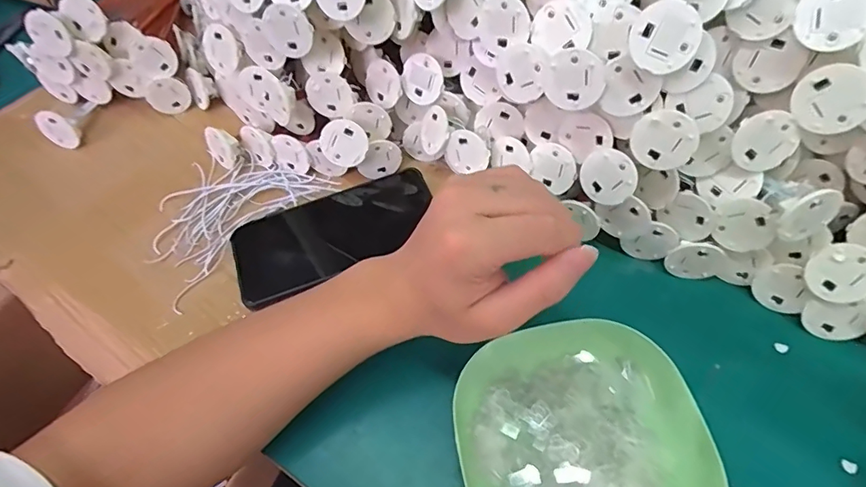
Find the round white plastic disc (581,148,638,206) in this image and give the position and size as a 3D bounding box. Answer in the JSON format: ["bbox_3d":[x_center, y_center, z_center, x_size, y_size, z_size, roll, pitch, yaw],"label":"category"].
[{"bbox_3d":[0.121,-0.046,0.338,0.037,0.037,0.004,34,36,25],"label":"round white plastic disc"}]

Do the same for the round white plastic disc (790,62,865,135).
[{"bbox_3d":[0.232,-0.083,0.283,0.004,0.038,0.038,-25,55,-35],"label":"round white plastic disc"}]

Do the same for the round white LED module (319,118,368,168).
[{"bbox_3d":[-0.072,-0.081,0.396,0.036,0.038,0.009,-39,19,22],"label":"round white LED module"}]

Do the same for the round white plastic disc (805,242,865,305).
[{"bbox_3d":[0.261,0.020,0.310,0.038,0.039,0.004,18,25,19],"label":"round white plastic disc"}]

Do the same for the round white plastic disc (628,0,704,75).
[{"bbox_3d":[0.133,-0.118,0.280,0.038,0.037,0.004,-36,14,17],"label":"round white plastic disc"}]

